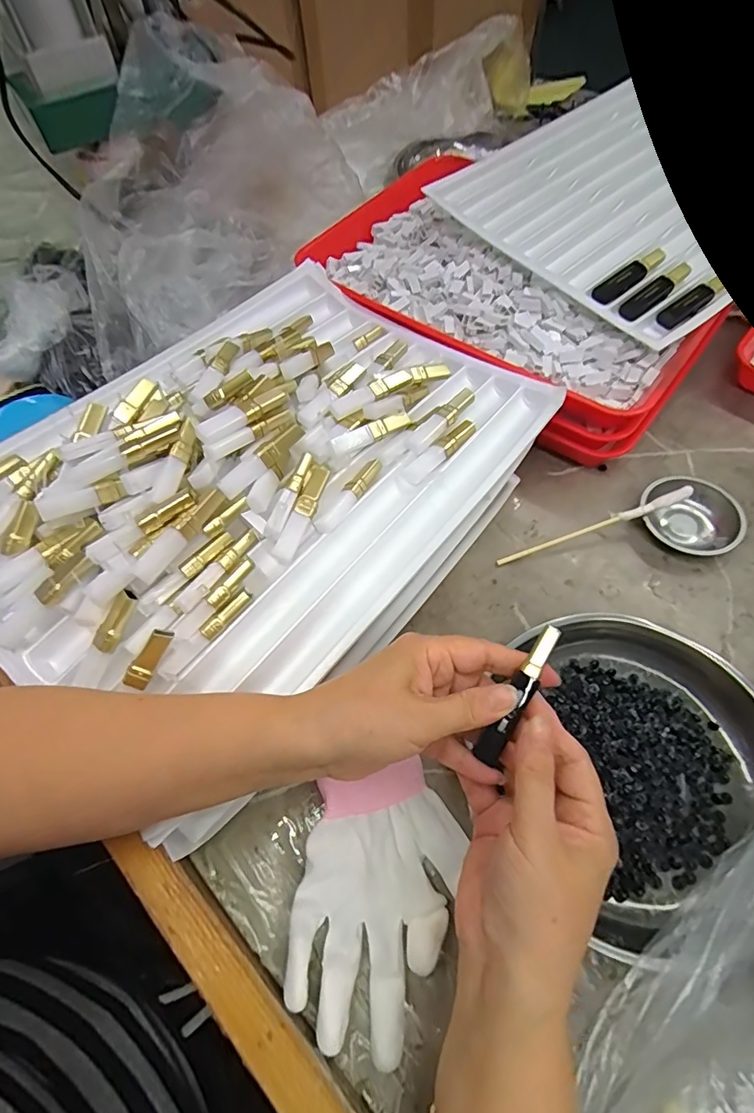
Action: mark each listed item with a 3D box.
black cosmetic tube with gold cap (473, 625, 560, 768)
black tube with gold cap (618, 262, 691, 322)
[{"bbox_3d":[0.078,0.075,0.274,0.014,0.011,0.081,29,87,19],"label":"black cosmetic tube with gold cap"},{"bbox_3d":[0.261,-0.246,0.466,0.088,0.014,0.021,-32,63,-15],"label":"black tube with gold cap"}]

